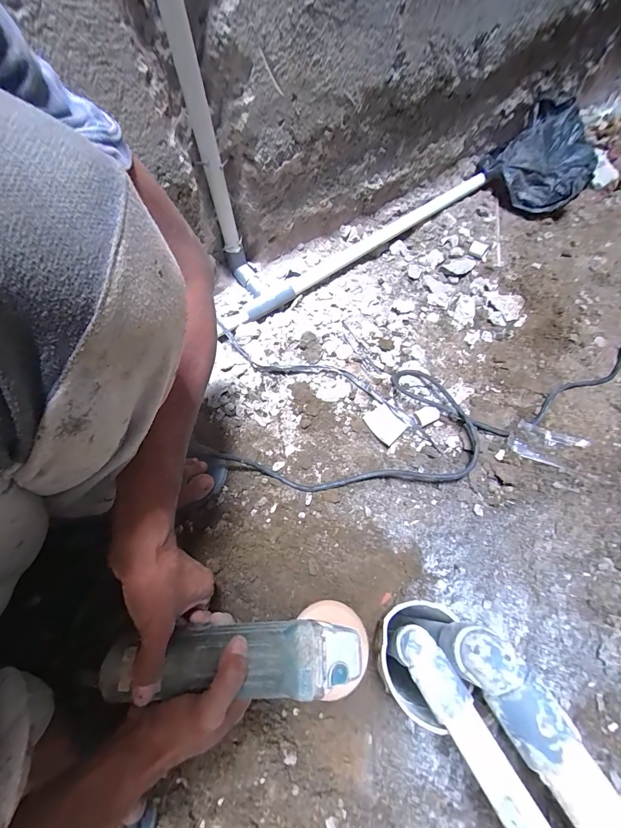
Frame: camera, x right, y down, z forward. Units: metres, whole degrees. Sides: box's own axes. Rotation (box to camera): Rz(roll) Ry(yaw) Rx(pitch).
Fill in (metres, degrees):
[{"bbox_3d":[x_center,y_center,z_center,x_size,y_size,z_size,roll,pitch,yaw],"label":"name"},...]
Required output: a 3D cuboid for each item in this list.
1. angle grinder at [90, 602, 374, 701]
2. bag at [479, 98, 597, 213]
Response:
[{"bbox_3d":[-0.064,0.250,0.348,0.256,0.069,0.083,7,62,-16],"label":"angle grinder"},{"bbox_3d":[0.534,-0.580,0.770,0.206,0.095,0.242,41,69,17],"label":"bag"}]

